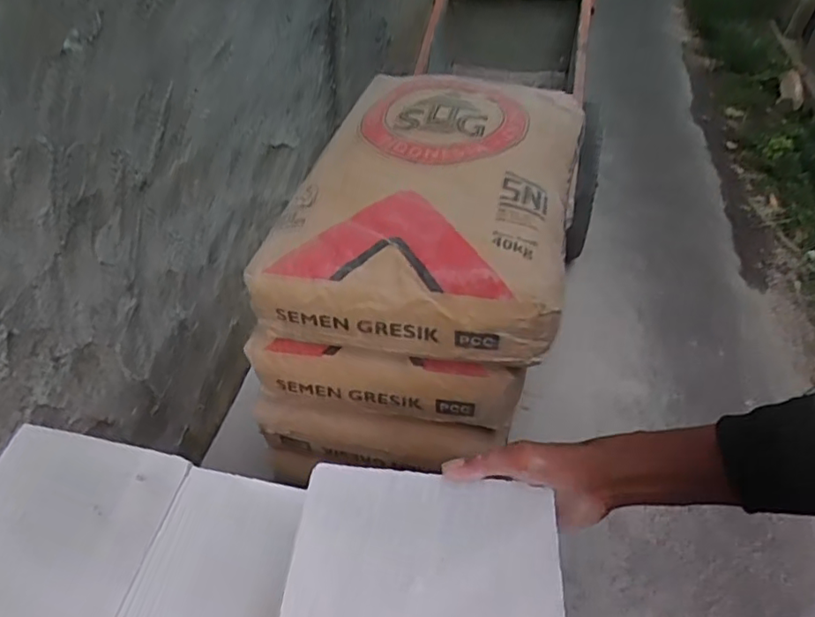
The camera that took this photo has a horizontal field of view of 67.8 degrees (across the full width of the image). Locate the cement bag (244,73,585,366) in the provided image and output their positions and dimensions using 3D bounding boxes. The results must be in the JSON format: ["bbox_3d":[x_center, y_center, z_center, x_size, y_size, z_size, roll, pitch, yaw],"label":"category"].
[{"bbox_3d":[0.043,-0.172,0.858,0.365,0.132,0.510,11,45,6],"label":"cement bag"}]

